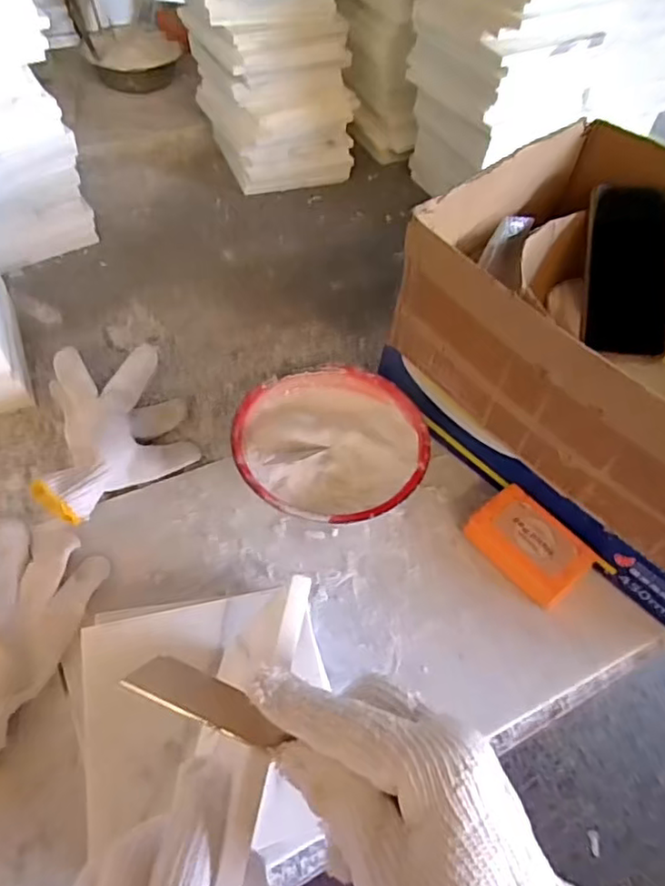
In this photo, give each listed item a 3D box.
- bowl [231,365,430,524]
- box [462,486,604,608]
[{"bbox_3d":[0.000,0.007,0.562,0.163,0.050,0.157,2,56,-3],"label":"bowl"},{"bbox_3d":[0.164,0.087,0.531,0.063,0.029,0.094,-34,64,-24],"label":"box"}]

